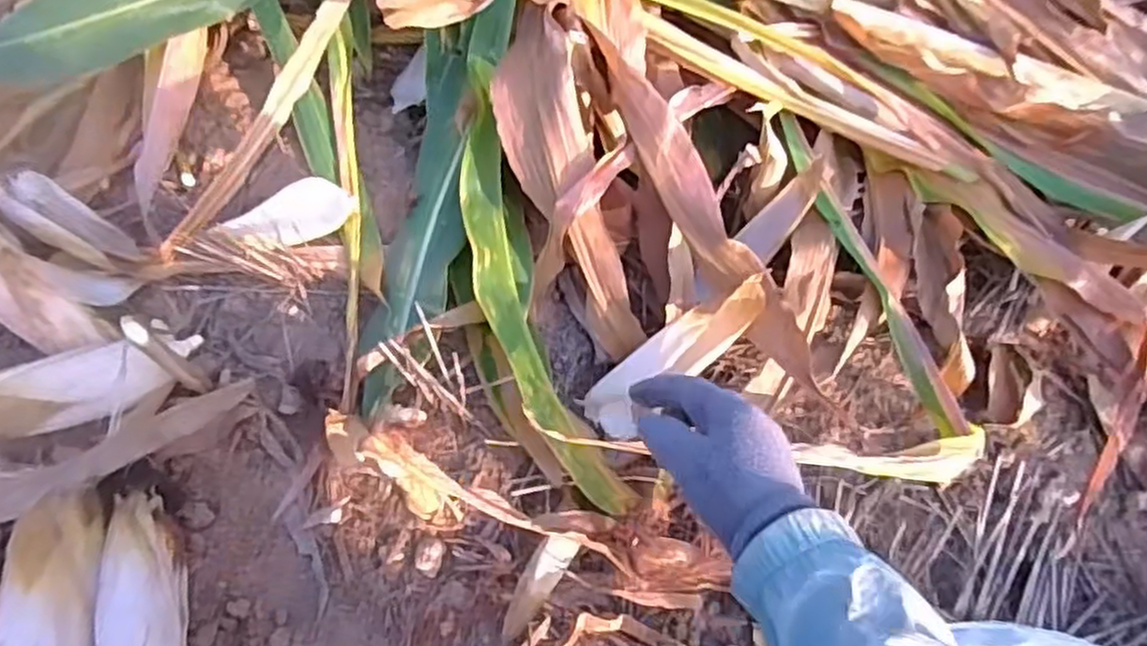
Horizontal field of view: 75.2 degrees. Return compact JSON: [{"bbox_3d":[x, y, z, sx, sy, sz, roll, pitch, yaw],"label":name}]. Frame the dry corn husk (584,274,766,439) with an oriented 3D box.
[{"bbox_3d":[0.097,0.035,0.735,0.042,0.240,0.060,-2,57,-48],"label":"dry corn husk"}]

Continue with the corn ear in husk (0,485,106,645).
[{"bbox_3d":[-0.452,0.269,0.643,0.074,0.064,0.237,-8,60,-4],"label":"corn ear in husk"}]

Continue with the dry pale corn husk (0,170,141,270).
[{"bbox_3d":[-0.590,-0.114,0.861,0.204,0.046,0.069,31,65,17],"label":"dry pale corn husk"}]

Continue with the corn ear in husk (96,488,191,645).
[{"bbox_3d":[-0.379,0.259,0.650,0.067,0.049,0.240,-18,61,-10],"label":"corn ear in husk"}]

